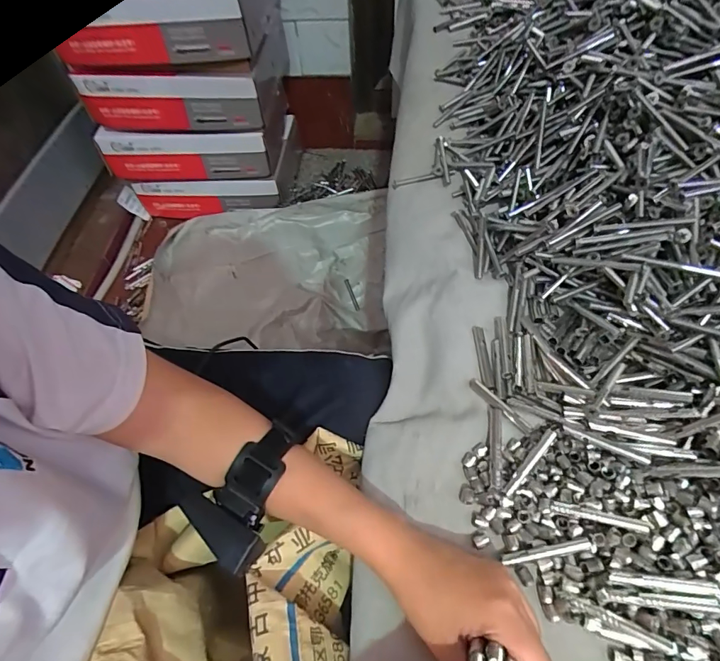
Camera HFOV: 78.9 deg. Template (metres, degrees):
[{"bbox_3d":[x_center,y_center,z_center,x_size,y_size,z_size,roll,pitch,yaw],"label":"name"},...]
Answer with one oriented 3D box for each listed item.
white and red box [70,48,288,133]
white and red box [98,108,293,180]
[{"bbox_3d":[-0.357,-0.550,0.929,0.378,0.128,0.246,0,58,3],"label":"white and red box"},{"bbox_3d":[-0.375,-0.491,1.041,0.380,0.132,0.254,0,58,3],"label":"white and red box"}]

